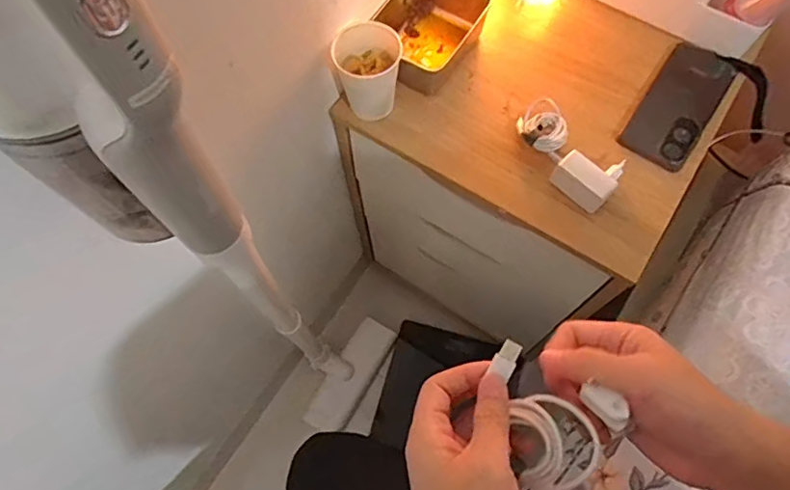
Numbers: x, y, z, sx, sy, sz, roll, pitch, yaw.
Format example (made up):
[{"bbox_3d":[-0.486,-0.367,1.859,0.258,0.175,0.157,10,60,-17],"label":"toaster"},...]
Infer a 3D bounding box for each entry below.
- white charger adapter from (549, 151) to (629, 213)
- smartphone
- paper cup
[{"bbox_3d":[0.211,-0.076,0.591,0.060,0.039,0.061,-43,74,-14],"label":"white charger adapter"},{"bbox_3d":[0.332,-0.166,0.633,0.075,0.015,0.171,34,73,13],"label":"smartphone"},{"bbox_3d":[-0.029,-0.194,0.606,0.066,0.096,0.070,0,69,1],"label":"paper cup"}]

